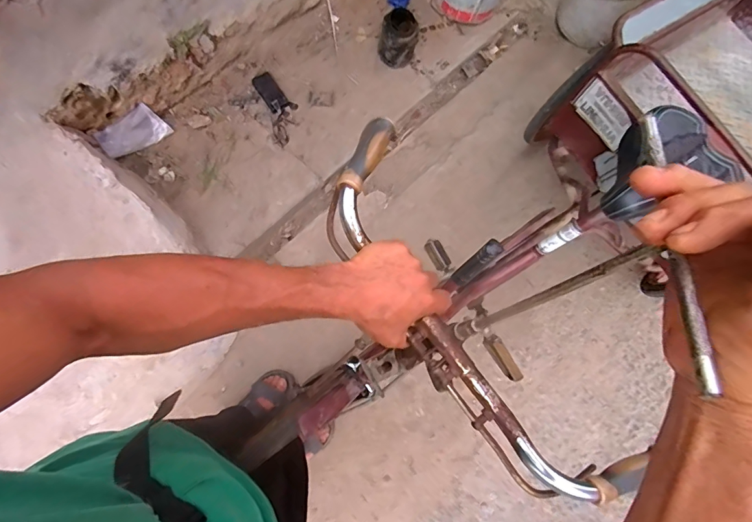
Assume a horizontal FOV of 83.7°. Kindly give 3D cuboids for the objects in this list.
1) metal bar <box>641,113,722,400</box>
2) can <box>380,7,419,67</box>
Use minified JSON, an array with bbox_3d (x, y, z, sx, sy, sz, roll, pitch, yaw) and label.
[{"bbox_3d":[0.168,-0.013,0.237,0.009,0.009,0.168,5,67,0],"label":"metal bar"},{"bbox_3d":[0.083,-0.858,1.635,0.136,0.169,0.139,1,78,-4],"label":"can"}]

